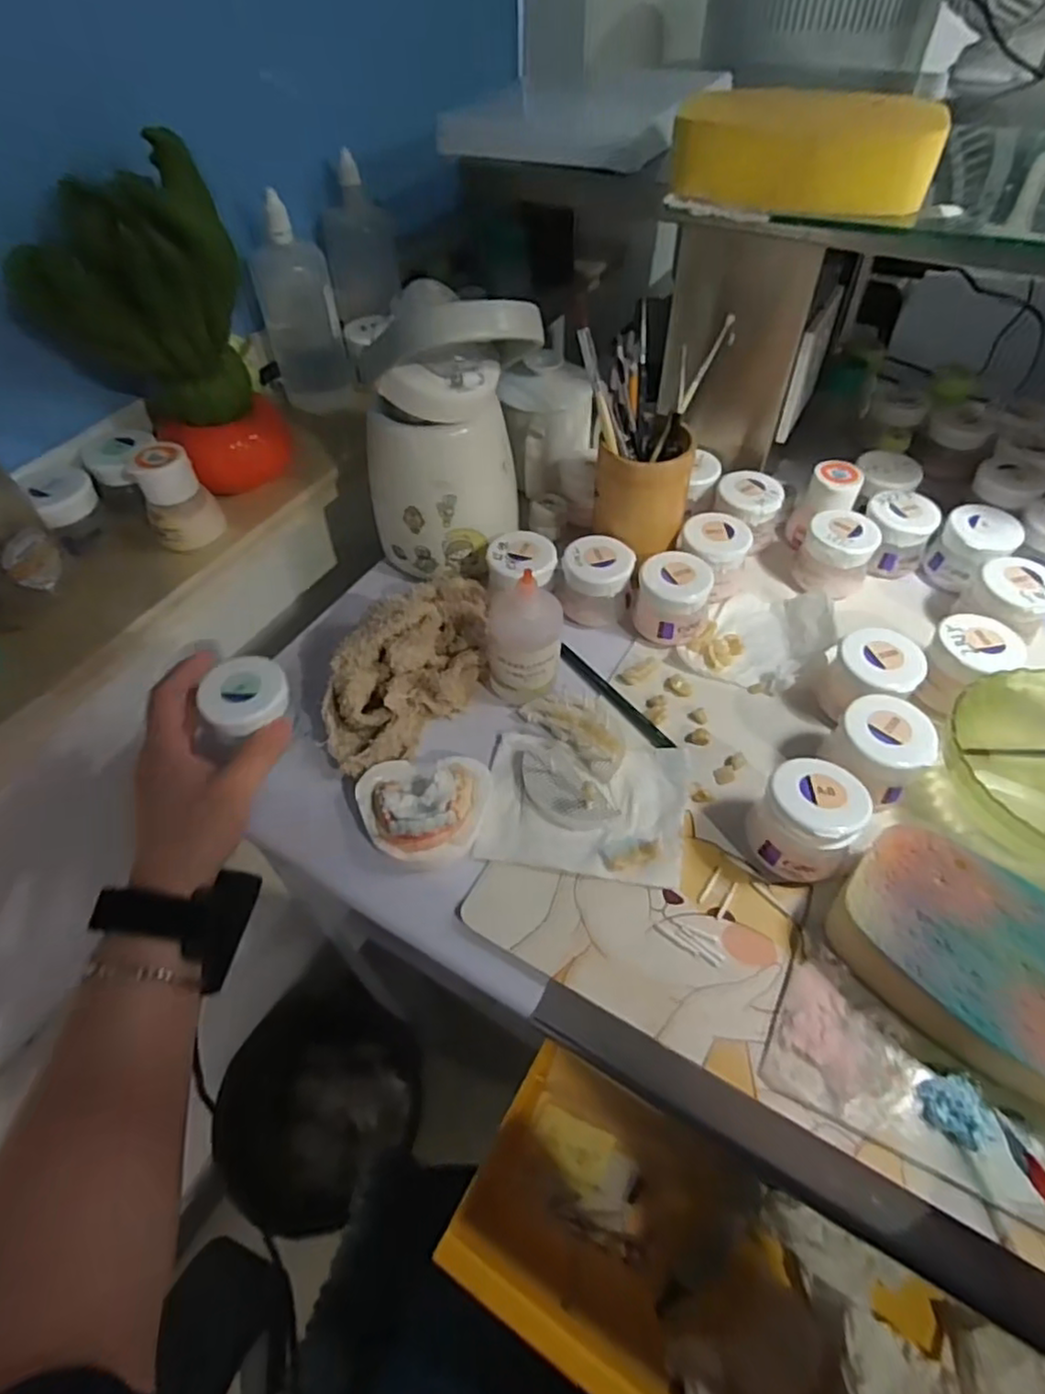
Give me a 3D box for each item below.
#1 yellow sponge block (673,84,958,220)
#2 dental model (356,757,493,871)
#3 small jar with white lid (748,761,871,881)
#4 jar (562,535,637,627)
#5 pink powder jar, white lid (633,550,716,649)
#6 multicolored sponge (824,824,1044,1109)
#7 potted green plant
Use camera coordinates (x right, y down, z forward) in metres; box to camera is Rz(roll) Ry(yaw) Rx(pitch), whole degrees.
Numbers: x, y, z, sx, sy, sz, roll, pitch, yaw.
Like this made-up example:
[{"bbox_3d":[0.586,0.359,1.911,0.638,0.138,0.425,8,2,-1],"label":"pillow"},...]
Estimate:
[{"bbox_3d":[0.149,-0.286,0.351,0.133,0.044,0.045,10,53,10],"label":"yellow sponge block"},{"bbox_3d":[-0.060,0.066,0.395,0.078,0.027,0.066,2,52,4],"label":"dental model"},{"bbox_3d":[0.156,0.066,0.363,0.050,0.049,0.050,-1,52,1],"label":"small jar with white lid"},{"bbox_3d":[0.055,-0.088,0.498,0.054,0.045,0.044,0,52,2],"label":"jar"},{"bbox_3d":[0.109,-0.070,0.480,0.052,0.048,0.048,-1,52,1],"label":"pink powder jar, white lid"},{"bbox_3d":[0.223,0.131,0.321,0.137,0.032,0.098,30,59,23],"label":"multicolored sponge"},{"bbox_3d":[-0.235,-0.225,0.442,0.125,0.187,0.105,-25,55,-17],"label":"potted green plant"}]

